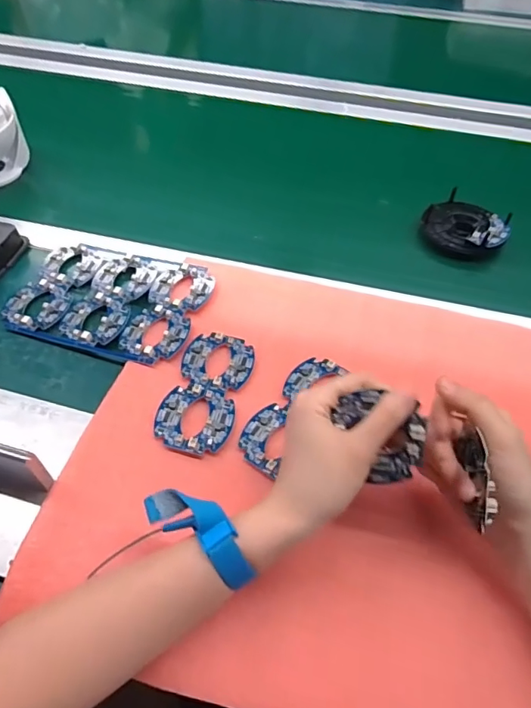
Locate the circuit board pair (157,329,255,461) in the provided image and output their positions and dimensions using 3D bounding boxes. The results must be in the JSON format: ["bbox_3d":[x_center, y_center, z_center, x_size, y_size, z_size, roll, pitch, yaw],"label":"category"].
[{"bbox_3d":[-0.054,0.032,0.454,0.066,0.004,0.129,12,52,7],"label":"circuit board pair"}]

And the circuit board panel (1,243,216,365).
[{"bbox_3d":[-0.166,-0.062,0.531,0.199,0.009,0.140,13,54,14],"label":"circuit board panel"}]

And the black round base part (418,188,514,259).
[{"bbox_3d":[0.258,-0.164,0.623,0.099,0.030,0.105,1,52,-2],"label":"black round base part"}]

